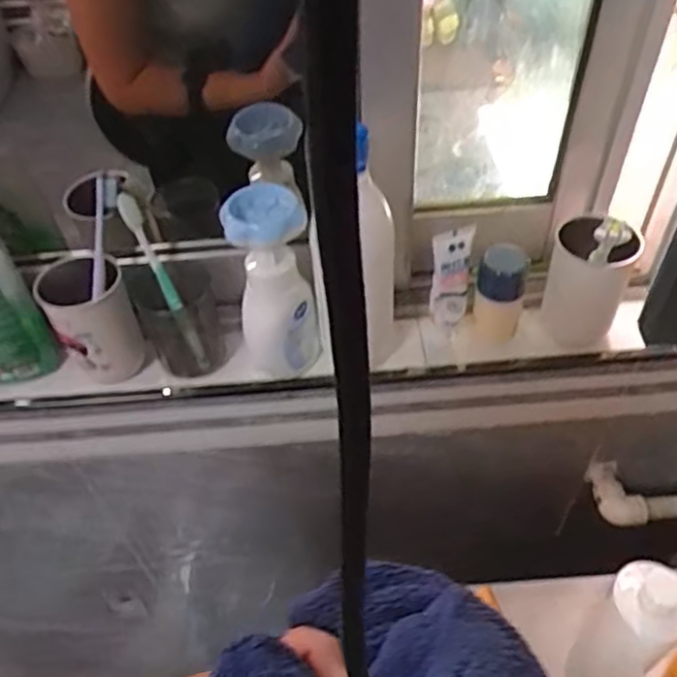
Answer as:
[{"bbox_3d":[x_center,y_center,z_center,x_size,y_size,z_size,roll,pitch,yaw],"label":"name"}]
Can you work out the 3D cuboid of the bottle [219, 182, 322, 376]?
[{"bbox_3d":[-0.060,-0.052,0.612,0.068,0.172,0.079,-9,49,-4],"label":"bottle"}]

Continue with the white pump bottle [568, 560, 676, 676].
[{"bbox_3d":[0.231,0.239,0.531,0.059,0.155,0.056,-35,55,-24],"label":"white pump bottle"}]

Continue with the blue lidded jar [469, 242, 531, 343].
[{"bbox_3d":[0.162,-0.044,0.664,0.048,0.098,0.048,-2,49,2],"label":"blue lidded jar"}]

